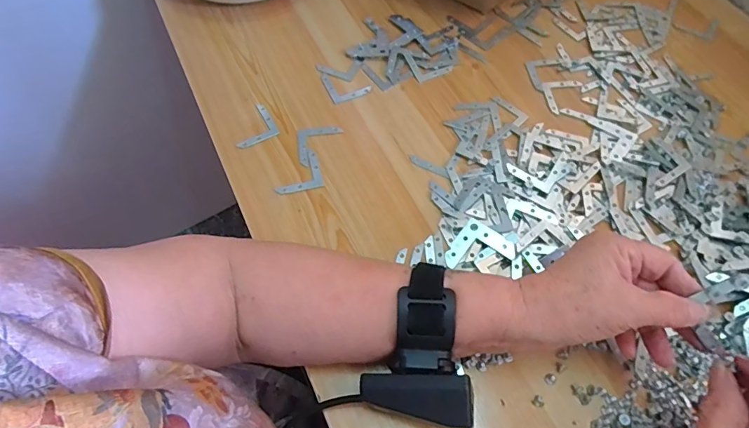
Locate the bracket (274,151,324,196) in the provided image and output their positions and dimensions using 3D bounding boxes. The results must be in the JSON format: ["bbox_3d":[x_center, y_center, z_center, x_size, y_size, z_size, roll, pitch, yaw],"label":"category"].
[{"bbox_3d":[-0.069,-0.037,0.400,0.041,0.004,0.041,-10,62,-7],"label":"bracket"}]

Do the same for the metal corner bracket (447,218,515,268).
[{"bbox_3d":[0.084,0.032,0.358,0.044,0.004,0.044,36,78,26],"label":"metal corner bracket"}]

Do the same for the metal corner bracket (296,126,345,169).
[{"bbox_3d":[-0.050,-0.064,0.415,0.041,0.004,0.041,-6,61,-4],"label":"metal corner bracket"}]

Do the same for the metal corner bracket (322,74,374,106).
[{"bbox_3d":[-0.030,-0.133,0.459,0.042,0.004,0.040,-24,64,-14],"label":"metal corner bracket"}]

